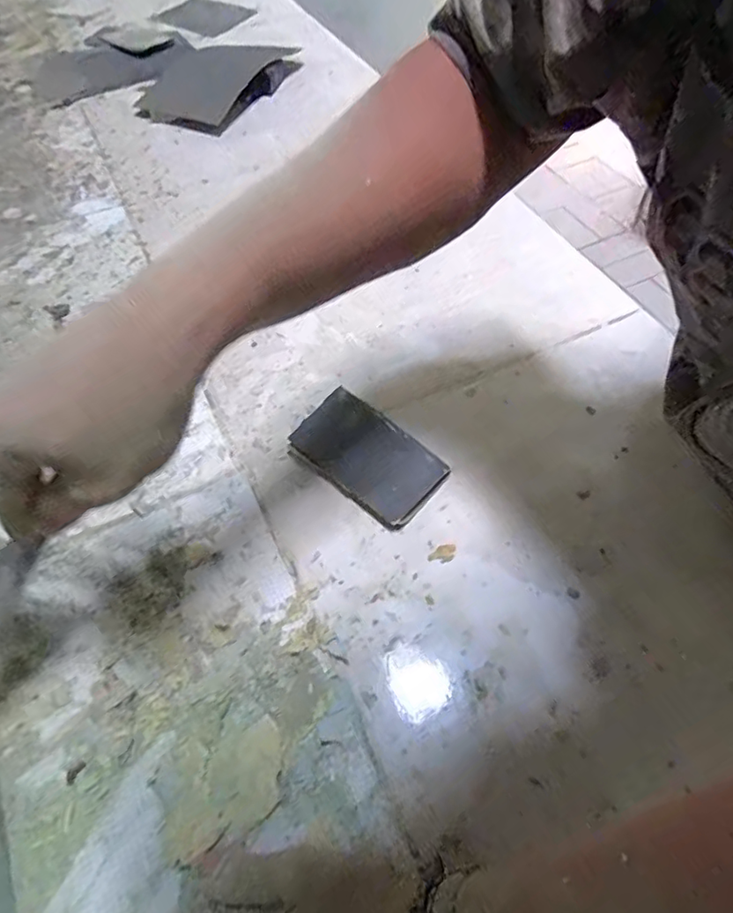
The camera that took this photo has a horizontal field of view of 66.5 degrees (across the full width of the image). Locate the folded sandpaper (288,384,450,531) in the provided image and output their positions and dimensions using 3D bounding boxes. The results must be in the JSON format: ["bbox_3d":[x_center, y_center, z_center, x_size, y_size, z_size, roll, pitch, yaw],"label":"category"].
[{"bbox_3d":[0.000,0.001,0.434,0.115,0.019,0.071,36,65,22],"label":"folded sandpaper"}]

